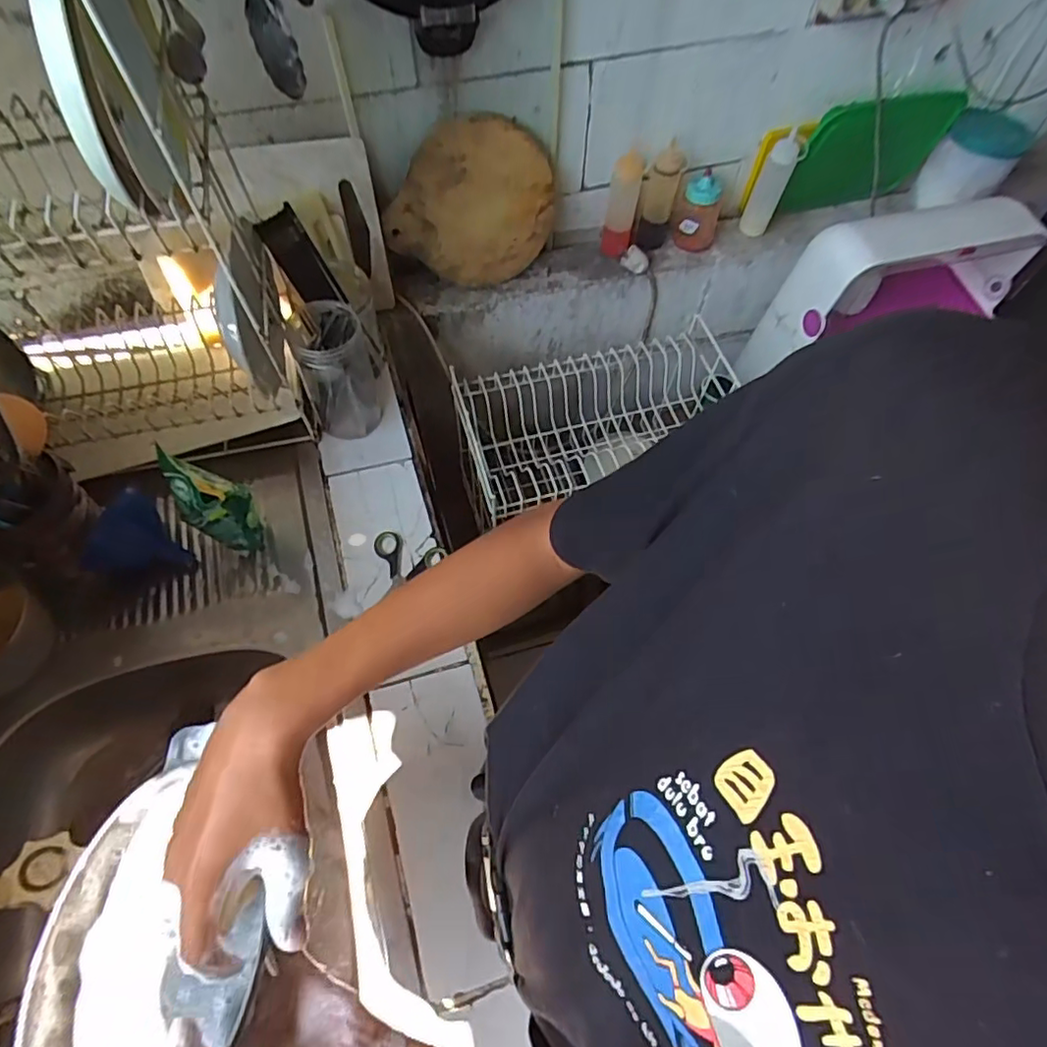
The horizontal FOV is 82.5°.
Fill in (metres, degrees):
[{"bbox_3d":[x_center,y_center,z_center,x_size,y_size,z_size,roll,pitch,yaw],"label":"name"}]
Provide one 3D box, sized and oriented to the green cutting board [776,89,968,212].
[{"bbox_3d":[0.619,-0.659,1.057,0.332,0.172,0.021,-21,58,-21],"label":"green cutting board"}]

